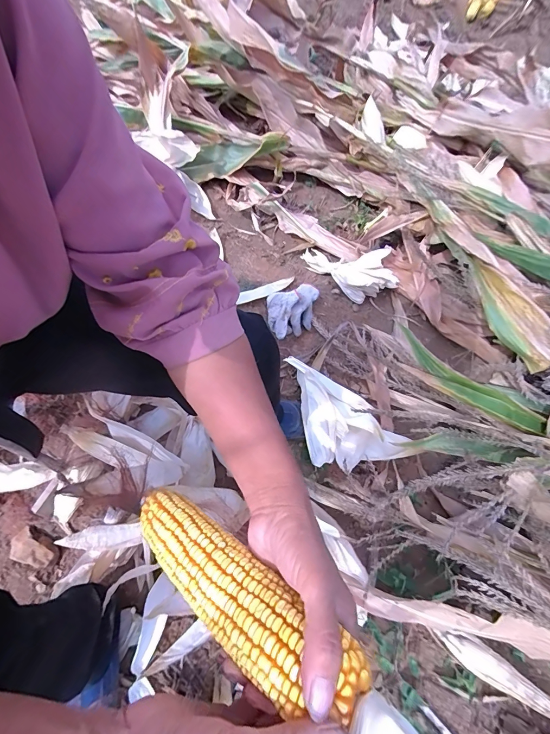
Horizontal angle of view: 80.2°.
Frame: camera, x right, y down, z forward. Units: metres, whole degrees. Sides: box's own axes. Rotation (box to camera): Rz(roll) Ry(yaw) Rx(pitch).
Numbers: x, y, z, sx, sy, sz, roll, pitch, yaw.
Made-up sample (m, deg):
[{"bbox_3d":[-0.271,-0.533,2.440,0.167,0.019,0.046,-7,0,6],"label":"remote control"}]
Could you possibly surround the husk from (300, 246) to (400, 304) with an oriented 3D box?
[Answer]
[{"bbox_3d":[0.194,-0.262,0.899,0.274,0.101,0.119,23,66,26],"label":"husk"}]

